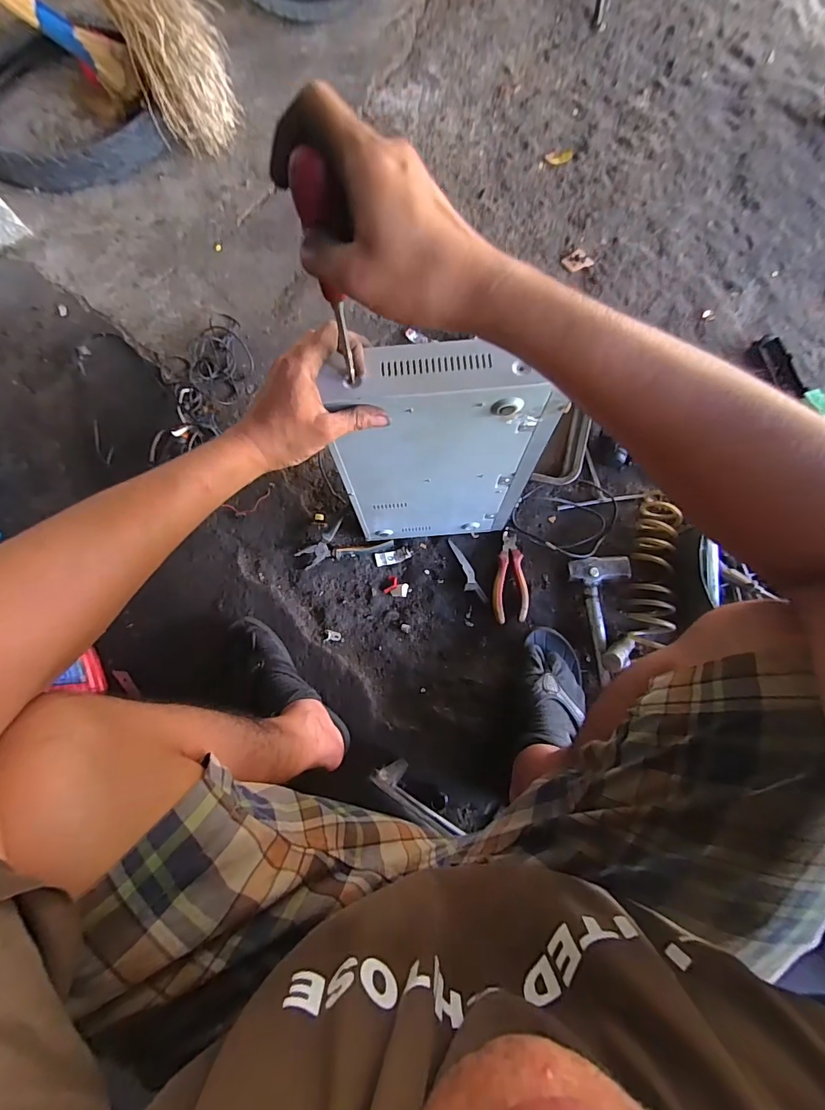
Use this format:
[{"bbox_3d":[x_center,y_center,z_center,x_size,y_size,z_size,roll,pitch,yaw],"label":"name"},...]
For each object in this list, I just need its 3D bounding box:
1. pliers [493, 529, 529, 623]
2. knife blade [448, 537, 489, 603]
[{"bbox_3d":[0.176,0.038,0.798,0.060,0.016,0.163,2,78,1],"label":"pliers"},{"bbox_3d":[0.097,0.029,0.816,0.030,0.009,0.136,-23,66,-4],"label":"knife blade"}]

